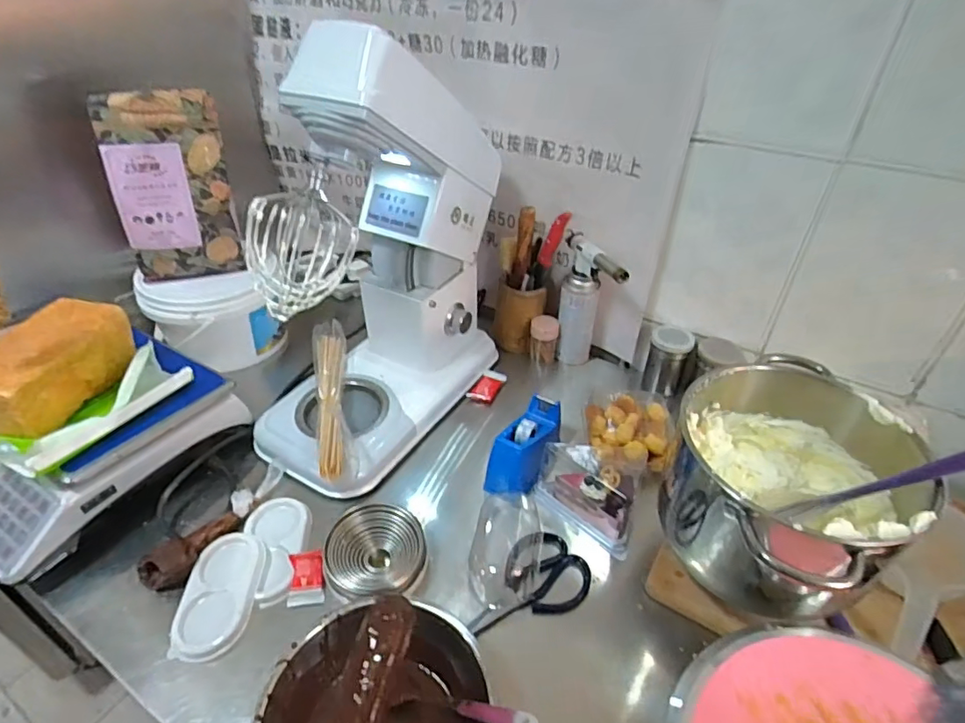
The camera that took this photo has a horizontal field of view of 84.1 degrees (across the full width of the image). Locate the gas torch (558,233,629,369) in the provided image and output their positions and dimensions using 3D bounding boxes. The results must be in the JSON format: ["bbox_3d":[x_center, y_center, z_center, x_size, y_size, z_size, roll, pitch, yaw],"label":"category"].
[{"bbox_3d":[0.173,-0.083,0.916,0.073,0.233,0.161,2,38,1],"label":"gas torch"}]

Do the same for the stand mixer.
[{"bbox_3d":[-0.147,-0.146,0.758,0.201,0.514,0.430,22,42,24],"label":"stand mixer"}]

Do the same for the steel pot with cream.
[{"bbox_3d":[0.315,0.142,0.579,0.224,0.180,0.232,1,38,-1],"label":"steel pot with cream"}]

